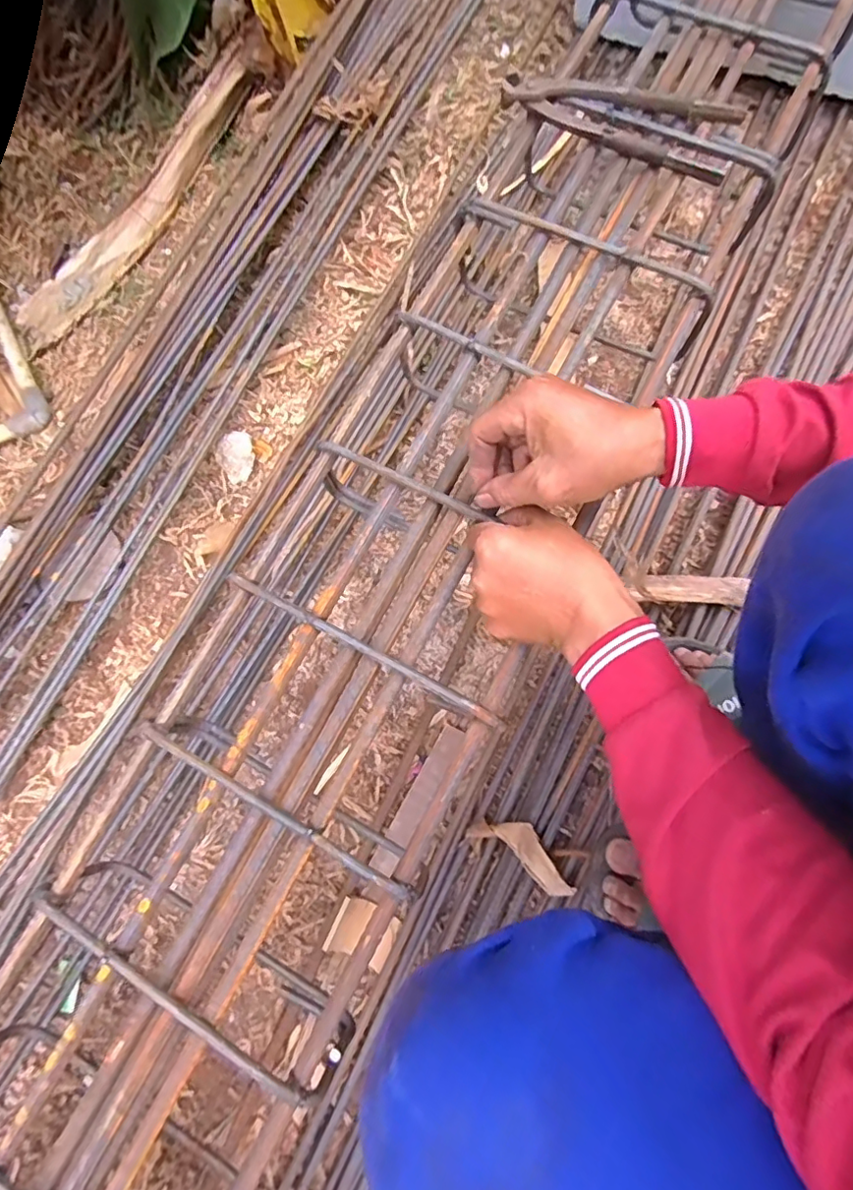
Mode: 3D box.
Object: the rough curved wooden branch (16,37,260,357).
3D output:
[{"bbox_3d":[-0.413,-0.557,0.797,0.503,0.066,0.093,-43,76,11],"label":"rough curved wooden branch"}]

